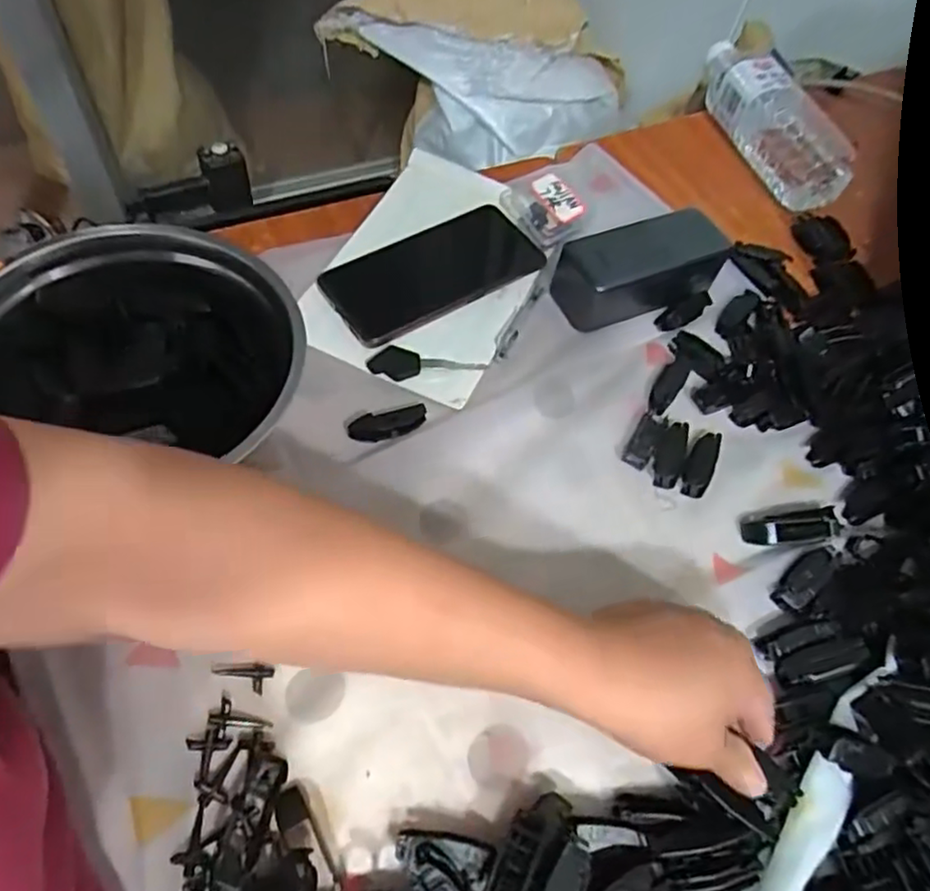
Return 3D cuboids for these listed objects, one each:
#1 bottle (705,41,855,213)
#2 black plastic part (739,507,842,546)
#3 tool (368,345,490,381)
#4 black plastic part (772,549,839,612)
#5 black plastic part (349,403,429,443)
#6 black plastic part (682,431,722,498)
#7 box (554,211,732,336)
[{"bbox_3d":[0.289,-0.309,0.612,0.054,0.067,0.197,-18,63,-17],"label":"bottle"},{"bbox_3d":[0.212,0.054,0.422,0.056,0.018,0.021,-3,59,-8],"label":"black plastic part"},{"bbox_3d":[-0.027,-0.055,0.461,0.081,0.006,0.024,9,58,-1],"label":"tool"},{"bbox_3d":[0.210,0.082,0.402,0.045,0.010,0.020,-42,68,-10],"label":"black plastic part"},{"bbox_3d":[-0.051,-0.015,0.435,0.052,0.011,0.016,-12,61,-14],"label":"black plastic part"},{"bbox_3d":[0.162,0.013,0.447,0.019,0.011,0.050,25,59,8],"label":"black plastic part"},{"bbox_3d":[0.137,-0.138,0.511,0.129,0.045,0.059,-17,62,-16],"label":"box"}]

